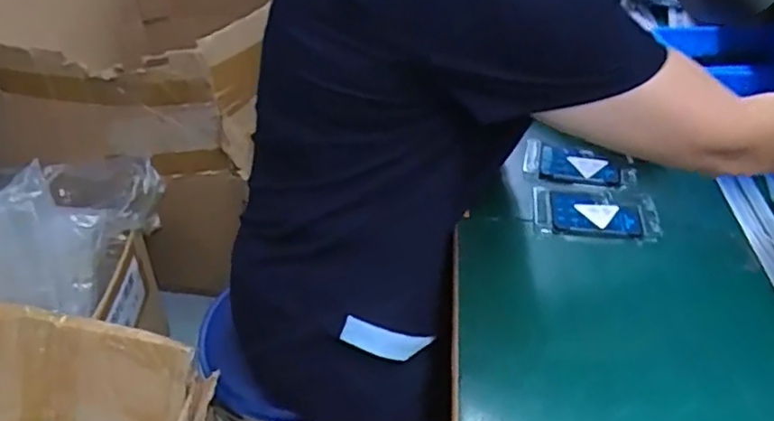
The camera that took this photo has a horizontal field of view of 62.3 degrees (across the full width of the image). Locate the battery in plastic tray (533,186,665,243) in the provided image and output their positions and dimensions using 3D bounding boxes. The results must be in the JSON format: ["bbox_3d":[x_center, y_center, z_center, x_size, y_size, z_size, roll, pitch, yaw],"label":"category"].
[{"bbox_3d":[0.223,0.003,0.687,0.126,0.011,0.071,6,39,8],"label":"battery in plastic tray"}]

